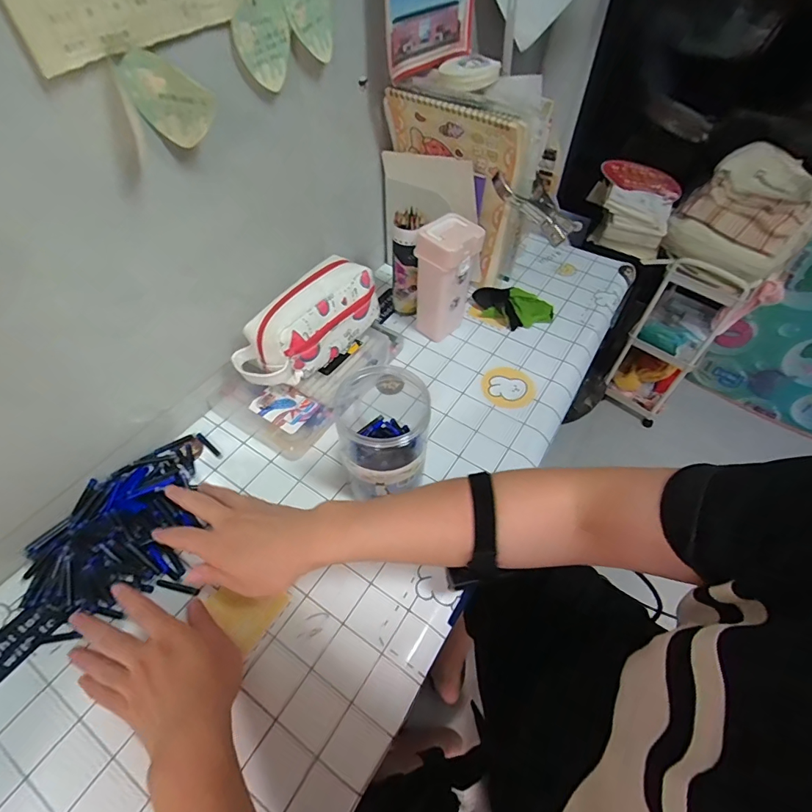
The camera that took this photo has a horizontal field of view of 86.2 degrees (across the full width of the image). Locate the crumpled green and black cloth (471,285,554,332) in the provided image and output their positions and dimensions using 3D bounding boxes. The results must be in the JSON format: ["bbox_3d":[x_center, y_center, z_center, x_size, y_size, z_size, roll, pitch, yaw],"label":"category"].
[{"bbox_3d":[0.180,-0.167,0.734,0.138,0.035,0.074,14,53,8],"label":"crumpled green and black cloth"}]

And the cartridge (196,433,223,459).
[{"bbox_3d":[-0.256,0.052,0.564,0.050,0.004,0.010,37,59,23],"label":"cartridge"}]

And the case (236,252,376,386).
[{"bbox_3d":[-0.129,-0.115,0.568,0.092,0.089,0.209,31,61,23],"label":"case"}]

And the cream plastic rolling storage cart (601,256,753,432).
[{"bbox_3d":[0.899,-0.260,1.418,0.215,0.556,0.355,35,62,25],"label":"cream plastic rolling storage cart"}]

